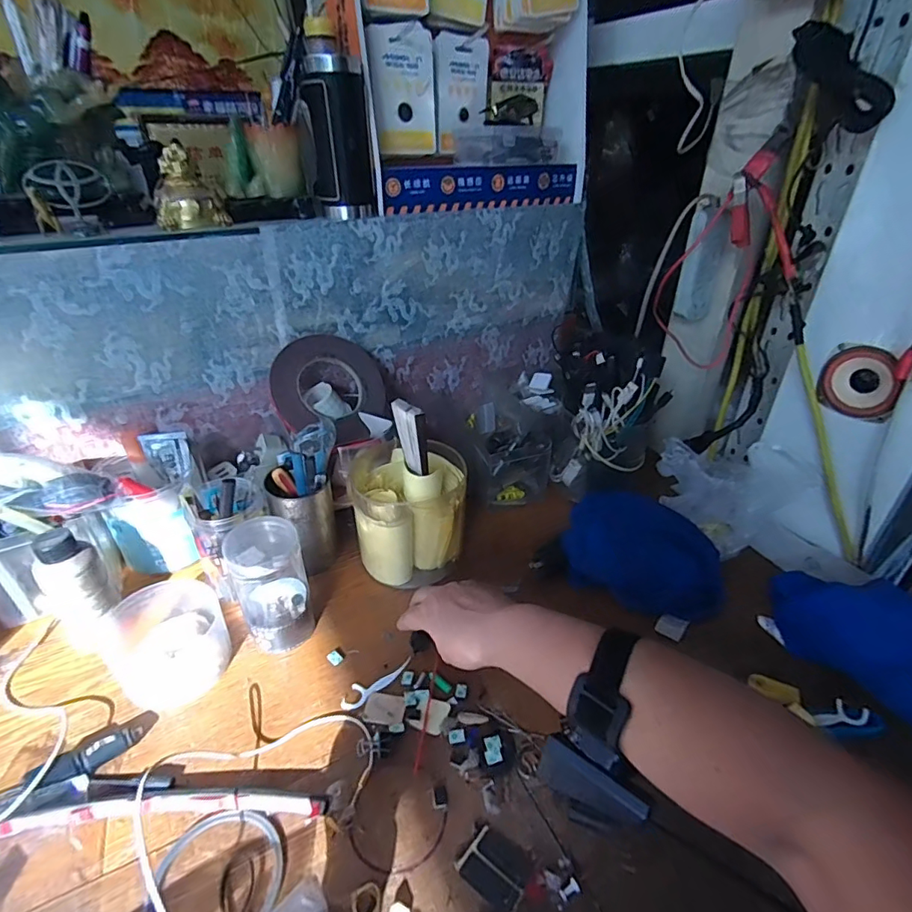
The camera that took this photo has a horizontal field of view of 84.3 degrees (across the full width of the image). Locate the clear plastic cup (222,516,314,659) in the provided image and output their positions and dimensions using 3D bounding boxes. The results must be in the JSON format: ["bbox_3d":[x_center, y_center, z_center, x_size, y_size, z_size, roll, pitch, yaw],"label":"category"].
[{"bbox_3d":[-0.177,0.125,0.486,0.063,0.124,0.072,-14,35,-21],"label":"clear plastic cup"}]

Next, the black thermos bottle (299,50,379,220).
[{"bbox_3d":[-0.134,-0.356,0.571,0.056,0.147,0.062,27,41,35],"label":"black thermos bottle"}]

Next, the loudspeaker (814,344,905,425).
[{"bbox_3d":[0.428,-0.080,0.532,0.017,0.075,0.074,-19,38,-27],"label":"loudspeaker"}]

